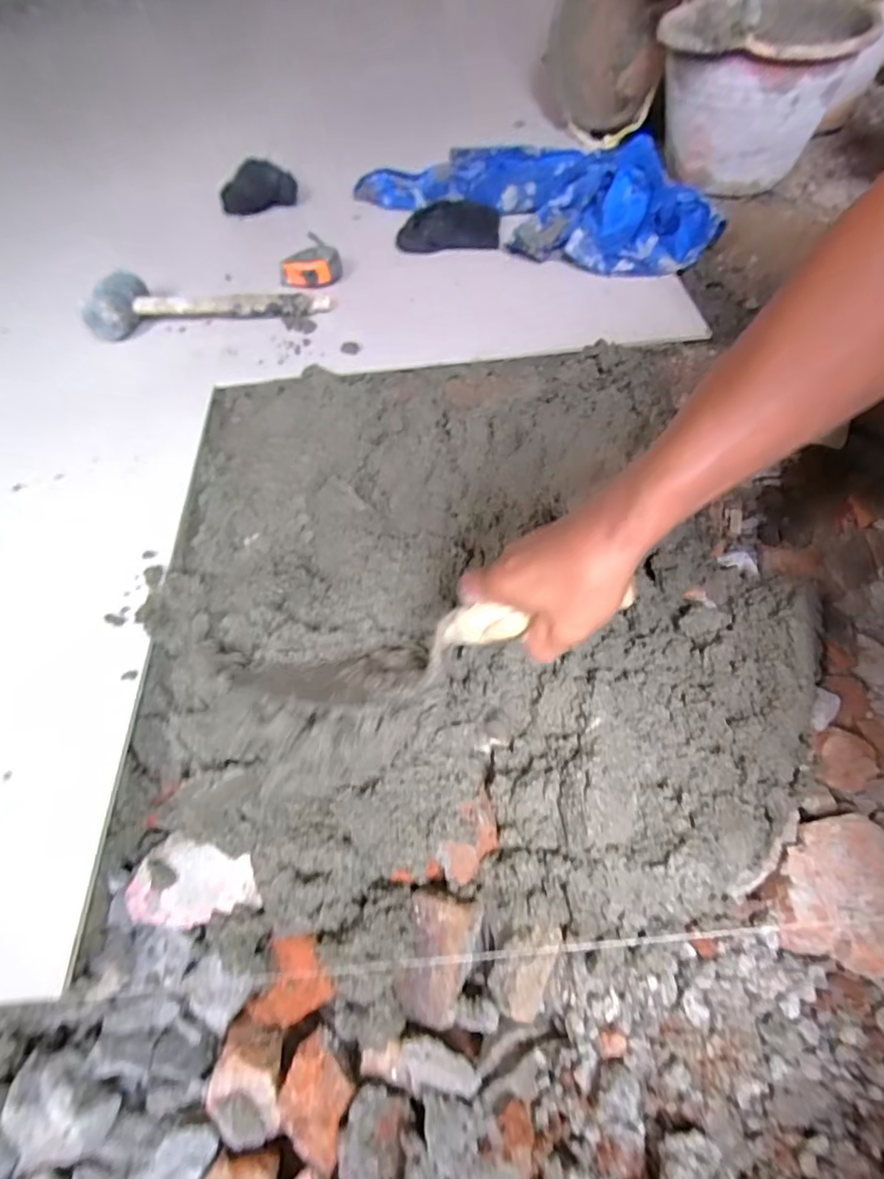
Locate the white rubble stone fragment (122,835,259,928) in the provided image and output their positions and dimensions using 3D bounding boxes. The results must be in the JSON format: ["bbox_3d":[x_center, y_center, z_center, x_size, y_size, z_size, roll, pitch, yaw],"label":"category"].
[{"bbox_3d":[-0.175,0.206,0.394,0.090,0.021,0.053,3,58,4],"label":"white rubble stone fragment"}]

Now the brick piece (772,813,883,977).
[{"bbox_3d":[0.263,0.200,0.373,0.081,0.027,0.090,-1,56,4],"label":"brick piece"}]

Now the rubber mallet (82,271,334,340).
[{"bbox_3d":[-0.304,-0.379,0.731,0.308,0.054,0.065,-7,56,-1],"label":"rubber mallet"}]

